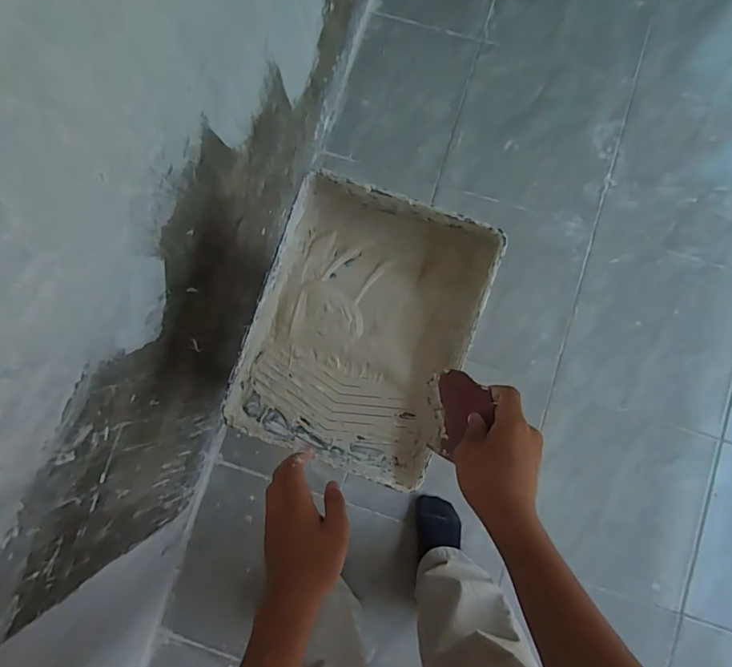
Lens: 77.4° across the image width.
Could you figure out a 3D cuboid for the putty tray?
[{"bbox_3d":[-0.005,-0.006,0.609,0.269,0.078,0.351,20,86,4],"label":"putty tray"}]

